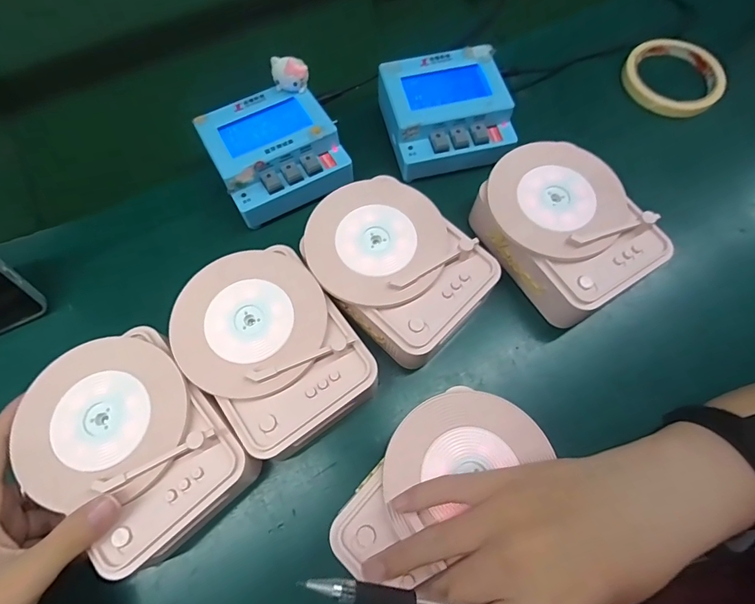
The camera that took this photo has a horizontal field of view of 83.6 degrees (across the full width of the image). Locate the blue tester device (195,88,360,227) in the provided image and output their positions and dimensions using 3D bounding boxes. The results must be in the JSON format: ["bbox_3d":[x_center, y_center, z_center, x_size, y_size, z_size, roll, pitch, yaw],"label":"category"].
[{"bbox_3d":[-0.086,-0.129,0.358,0.100,0.039,0.099,-27,70,-10],"label":"blue tester device"}]

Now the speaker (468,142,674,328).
[{"bbox_3d":[0.145,-0.056,0.331,0.096,0.056,0.125,-31,71,-11],"label":"speaker"}]

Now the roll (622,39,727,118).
[{"bbox_3d":[0.296,-0.226,0.424,0.091,0.019,0.091,0,68,1],"label":"roll"}]

